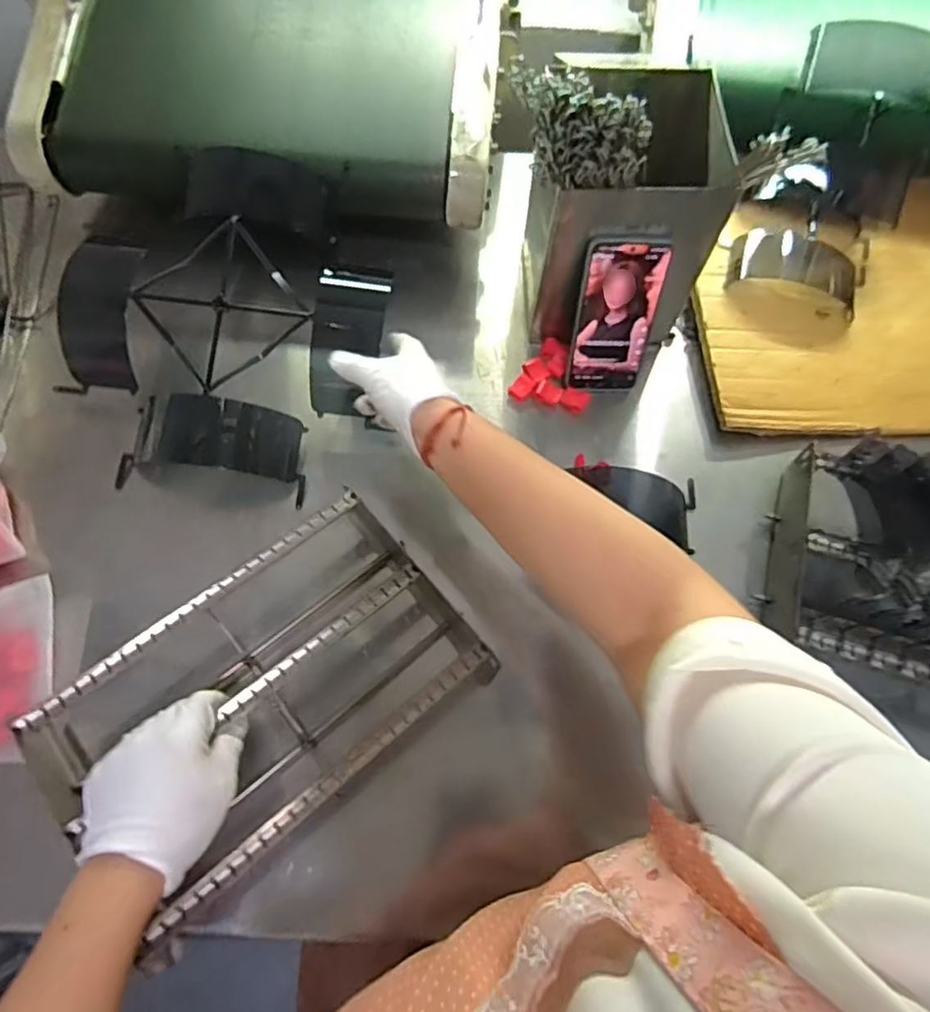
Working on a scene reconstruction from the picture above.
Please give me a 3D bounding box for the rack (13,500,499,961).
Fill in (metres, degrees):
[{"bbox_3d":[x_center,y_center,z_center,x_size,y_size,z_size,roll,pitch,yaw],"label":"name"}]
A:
[{"bbox_3d":[-0.151,0.149,0.494,0.307,0.074,0.197,-37,73,-16],"label":"rack"}]

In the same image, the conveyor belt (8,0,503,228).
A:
[{"bbox_3d":[-0.192,-0.706,0.718,0.486,0.213,0.749,4,67,-1],"label":"conveyor belt"}]

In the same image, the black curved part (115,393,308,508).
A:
[{"bbox_3d":[-0.242,-0.065,0.596,0.177,0.064,0.085,9,67,1],"label":"black curved part"}]

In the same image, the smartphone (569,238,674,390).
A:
[{"bbox_3d":[0.146,-0.179,0.606,0.075,0.160,0.016,1,47,1],"label":"smartphone"}]

